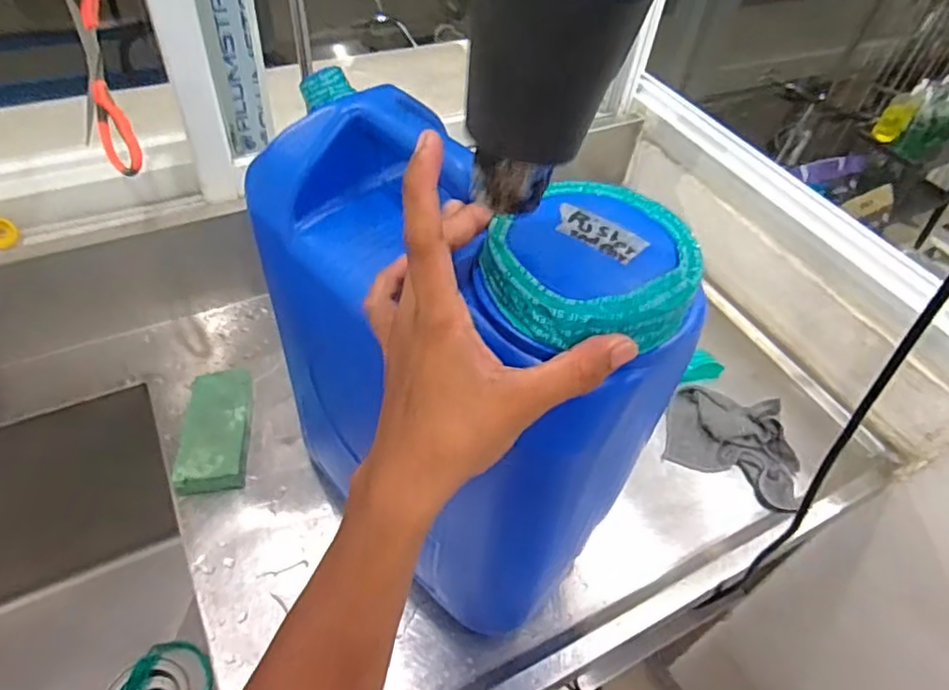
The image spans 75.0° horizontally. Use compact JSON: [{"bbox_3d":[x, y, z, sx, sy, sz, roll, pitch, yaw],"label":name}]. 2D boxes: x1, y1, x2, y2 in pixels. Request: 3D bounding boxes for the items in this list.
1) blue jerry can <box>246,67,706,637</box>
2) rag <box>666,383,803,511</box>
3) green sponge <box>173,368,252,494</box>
[{"bbox_3d":[-0.028,0.037,0.493,0.303,0.398,0.154,35,54,22],"label":"blue jerry can"},{"bbox_3d":[0.318,0.117,0.757,0.165,0.038,0.126,24,51,15],"label":"rag"},{"bbox_3d":[-0.294,0.095,0.705,0.069,0.034,0.155,-4,50,-10],"label":"green sponge"}]

